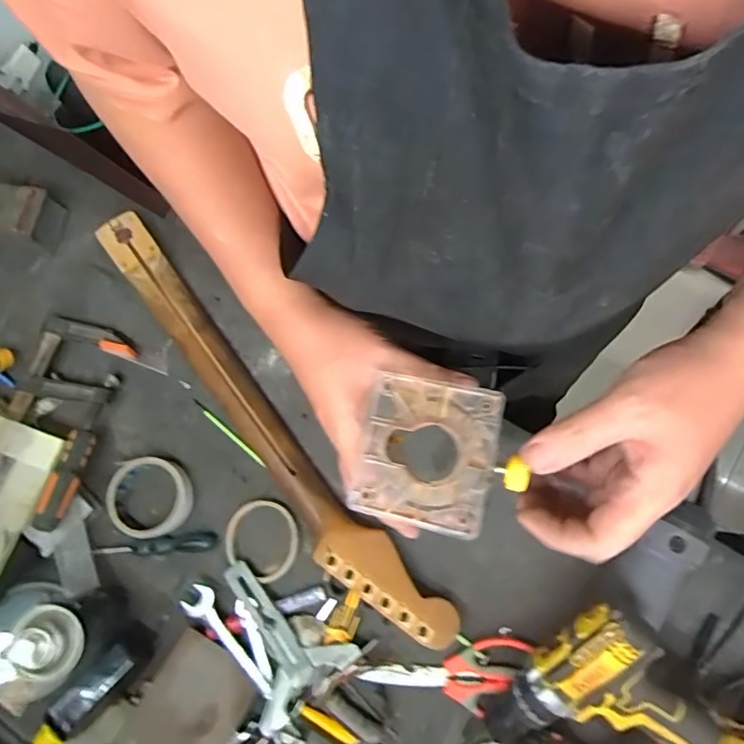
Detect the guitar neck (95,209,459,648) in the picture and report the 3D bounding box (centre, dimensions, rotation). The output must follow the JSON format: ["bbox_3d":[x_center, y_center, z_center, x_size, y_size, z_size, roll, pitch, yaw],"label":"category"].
[{"bbox_3d":[-0.140,0.052,0.619,0.079,0.038,0.645,-40,77,-6],"label":"guitar neck"}]

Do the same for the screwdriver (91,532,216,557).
[{"bbox_3d":[-0.245,0.197,0.597,0.132,0.020,0.020,-5,76,2],"label":"screwdriver"}]

